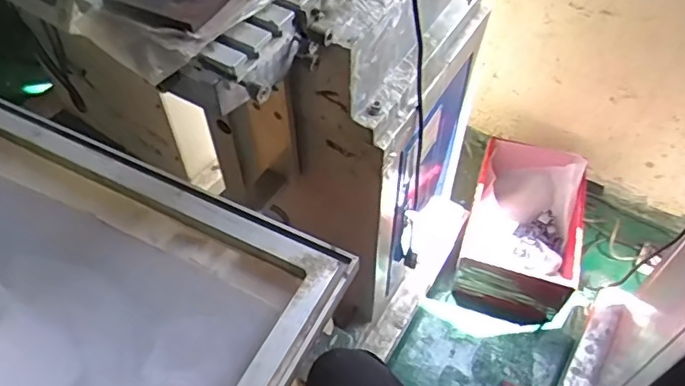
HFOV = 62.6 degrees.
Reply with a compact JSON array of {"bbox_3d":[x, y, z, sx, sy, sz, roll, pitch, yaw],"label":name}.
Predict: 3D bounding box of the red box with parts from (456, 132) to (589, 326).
[{"bbox_3d":[0.415,0.080,1.312,0.238,0.163,0.380,16,54,12],"label":"red box with parts"}]

